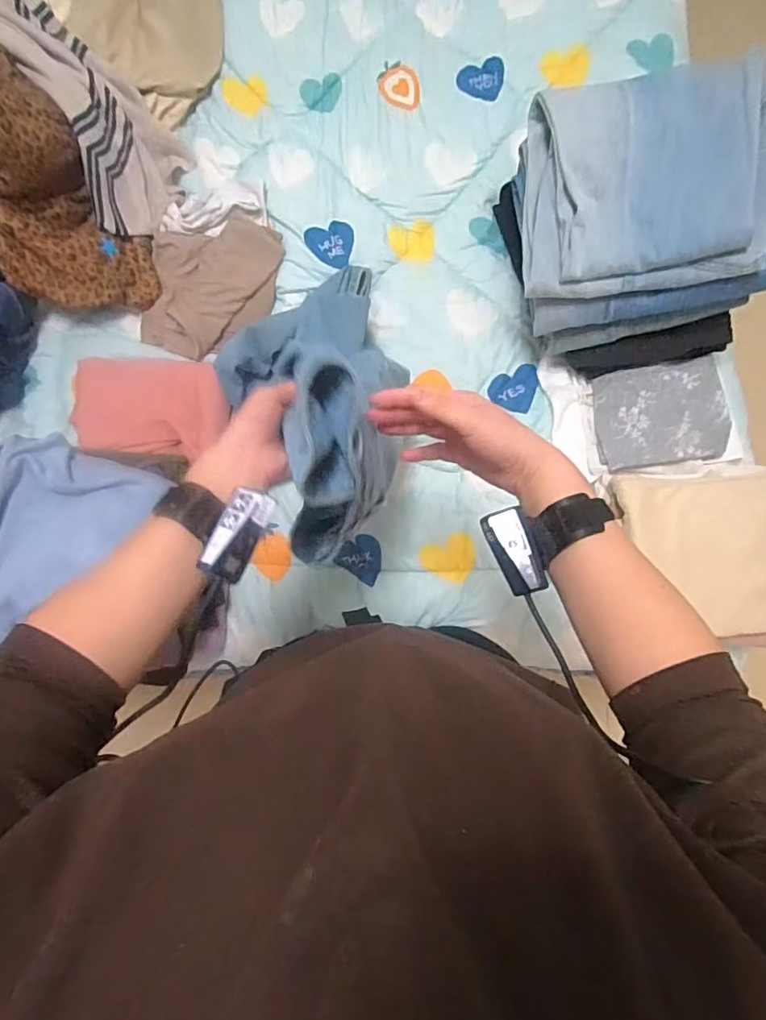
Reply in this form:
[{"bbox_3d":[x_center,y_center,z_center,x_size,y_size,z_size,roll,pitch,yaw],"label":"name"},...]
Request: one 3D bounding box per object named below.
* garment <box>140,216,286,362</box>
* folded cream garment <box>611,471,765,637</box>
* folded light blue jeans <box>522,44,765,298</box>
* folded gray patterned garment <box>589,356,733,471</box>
[{"bbox_3d":[-0.290,-0.379,0.894,0.201,0.045,0.248,14,84,3],"label":"garment"},{"bbox_3d":[0.486,0.061,0.759,0.282,0.033,0.234,1,84,1],"label":"folded cream garment"},{"bbox_3d":[0.329,-0.408,0.667,0.284,0.102,0.246,-4,84,1],"label":"folded light blue jeans"},{"bbox_3d":[0.427,-0.146,0.813,0.184,0.039,0.156,-7,84,0],"label":"folded gray patterned garment"}]

